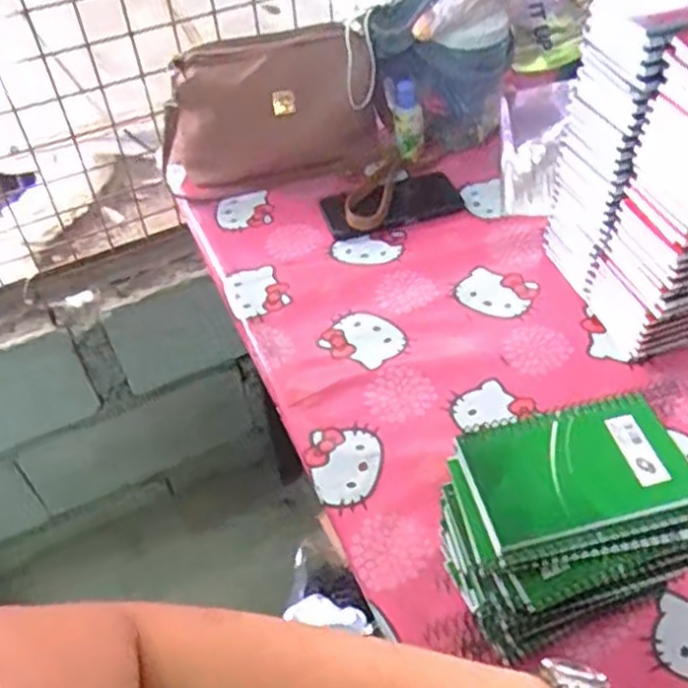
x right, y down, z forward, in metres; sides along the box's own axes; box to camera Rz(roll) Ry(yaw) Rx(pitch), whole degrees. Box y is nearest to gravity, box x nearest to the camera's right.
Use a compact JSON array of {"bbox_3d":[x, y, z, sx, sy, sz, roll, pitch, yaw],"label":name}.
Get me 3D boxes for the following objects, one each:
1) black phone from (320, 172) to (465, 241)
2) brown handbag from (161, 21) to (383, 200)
[{"bbox_3d":[0.058,-0.172,0.884,0.165,0.016,0.079,-17,48,-9],"label":"black phone"},{"bbox_3d":[-0.087,-0.286,0.908,0.284,0.154,0.129,-22,49,-14],"label":"brown handbag"}]

